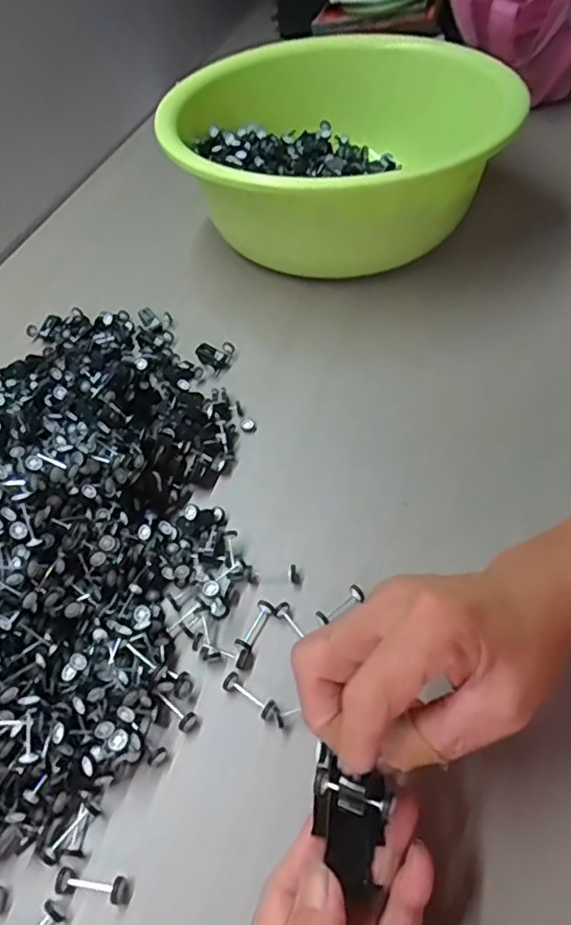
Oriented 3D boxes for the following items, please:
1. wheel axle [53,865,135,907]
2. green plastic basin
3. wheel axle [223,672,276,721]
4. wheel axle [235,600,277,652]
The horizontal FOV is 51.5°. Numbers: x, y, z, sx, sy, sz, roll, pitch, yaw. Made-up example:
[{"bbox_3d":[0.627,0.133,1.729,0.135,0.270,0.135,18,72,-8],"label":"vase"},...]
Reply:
[{"bbox_3d":[-0.088,0.194,0.271,0.034,0.008,0.010,5,50,9],"label":"wheel axle"},{"bbox_3d":[0.050,-0.307,0.591,0.292,0.122,0.351,18,53,19],"label":"green plastic basin"},{"bbox_3d":[-0.019,0.126,0.320,0.035,0.010,0.010,28,57,26],"label":"wheel axle"},{"bbox_3d":[-0.017,0.096,0.345,0.010,0.010,0.031,20,54,21],"label":"wheel axle"}]

